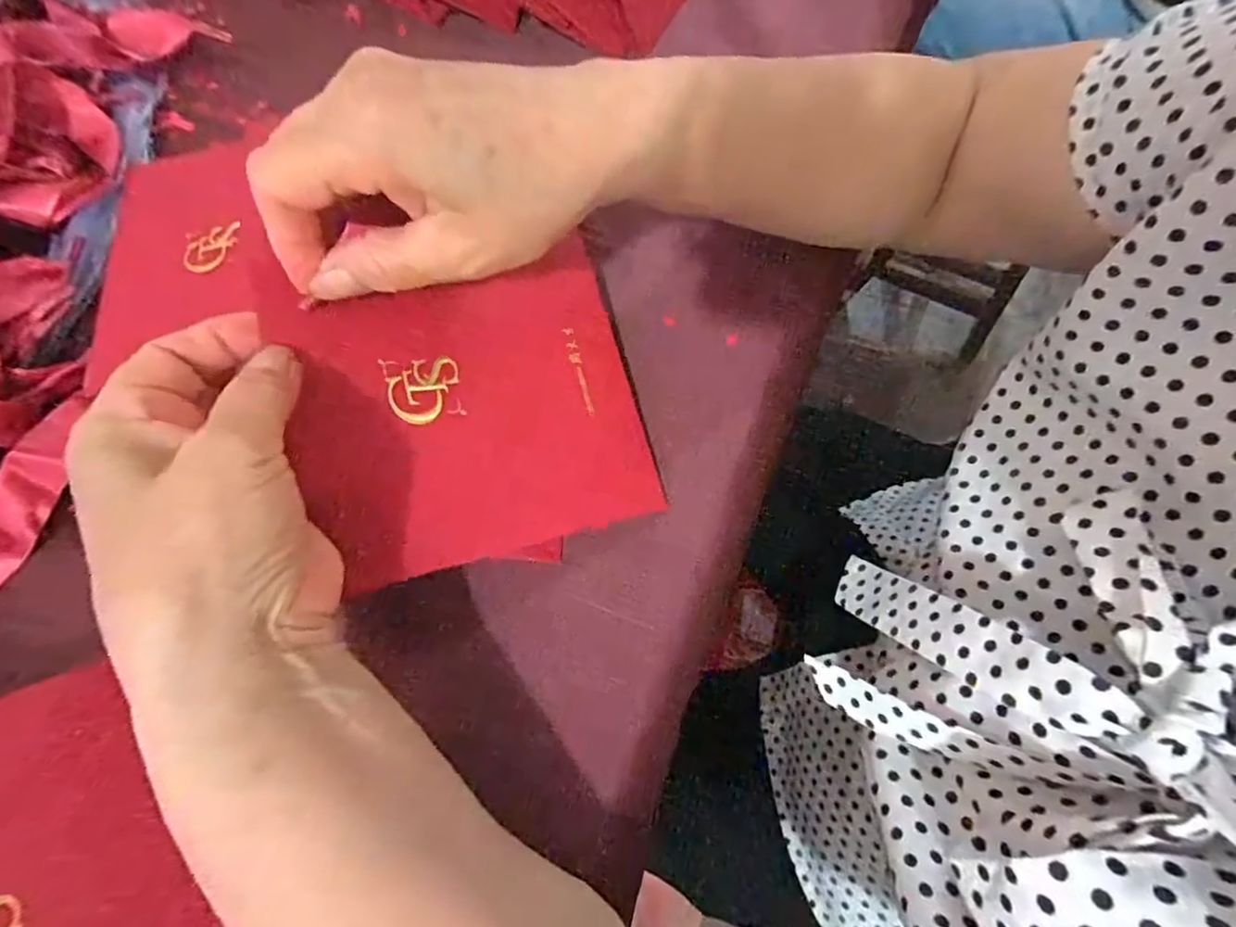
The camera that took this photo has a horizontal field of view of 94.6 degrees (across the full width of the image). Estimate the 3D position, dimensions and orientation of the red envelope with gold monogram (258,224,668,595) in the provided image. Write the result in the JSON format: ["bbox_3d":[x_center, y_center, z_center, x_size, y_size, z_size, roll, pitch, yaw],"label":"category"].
[{"bbox_3d":[-0.055,-0.026,0.230,0.132,0.012,0.121,-13,81,-23],"label":"red envelope with gold monogram"}]

